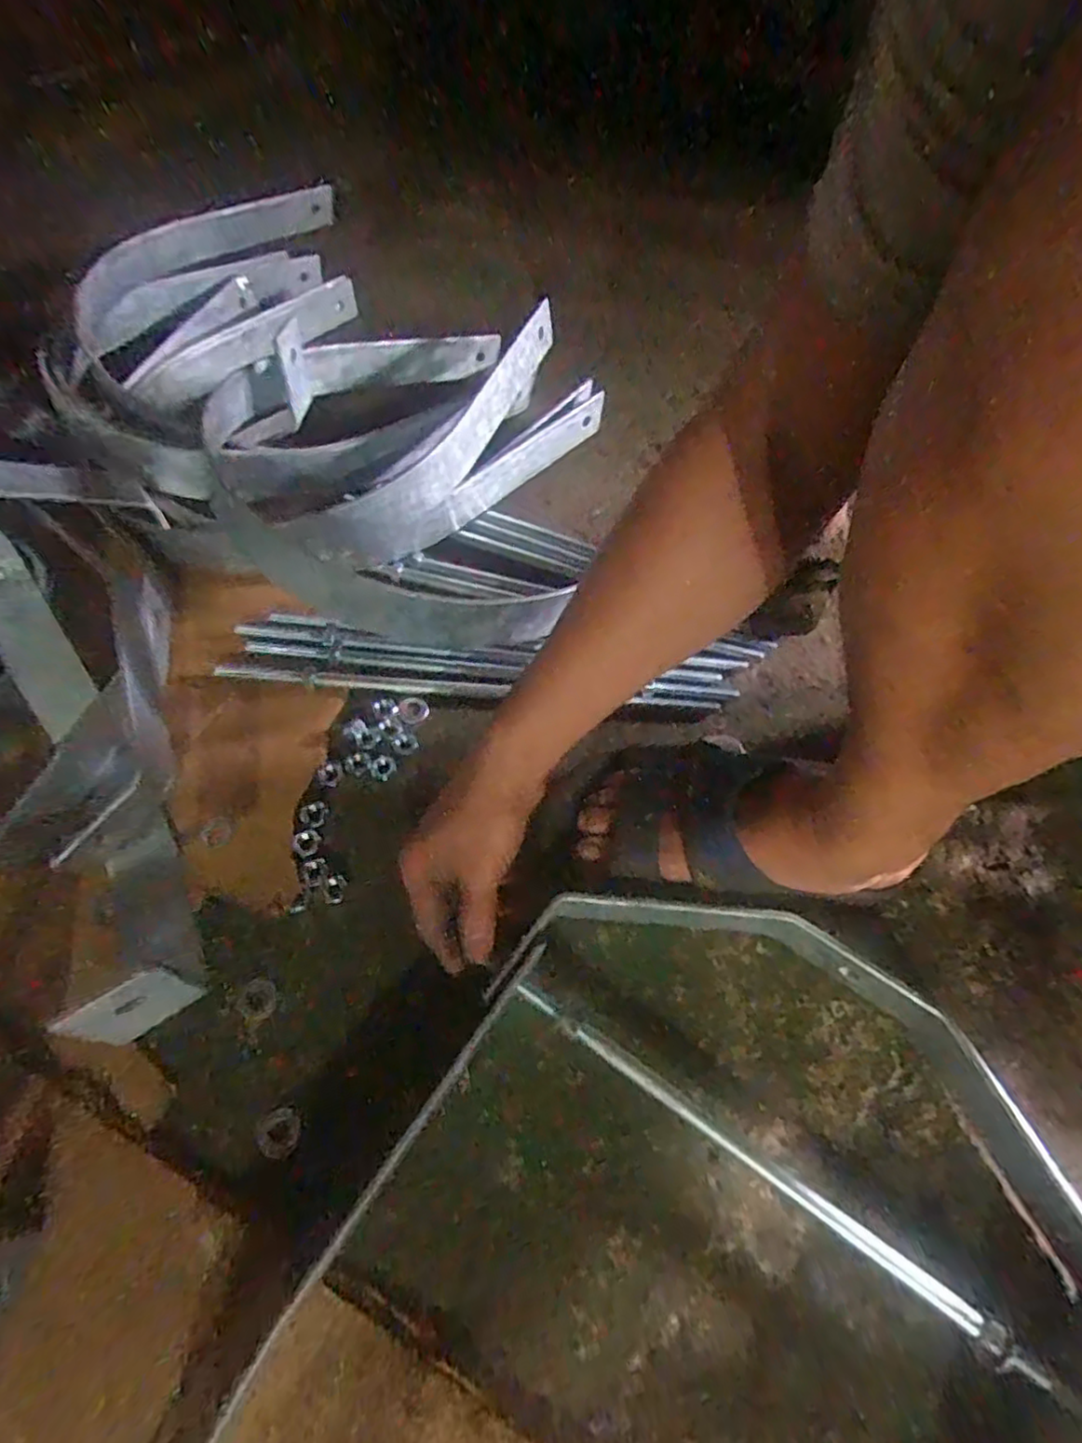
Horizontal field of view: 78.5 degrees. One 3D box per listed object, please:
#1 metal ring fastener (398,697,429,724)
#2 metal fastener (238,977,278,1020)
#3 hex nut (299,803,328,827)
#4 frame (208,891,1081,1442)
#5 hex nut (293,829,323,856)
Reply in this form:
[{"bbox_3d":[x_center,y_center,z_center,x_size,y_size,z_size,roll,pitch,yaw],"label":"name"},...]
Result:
[{"bbox_3d":[-0.107,-0.009,0.557,0.024,0.006,0.024,2,58,-3],"label":"metal ring fastener"},{"bbox_3d":[-0.184,0.179,0.429,0.022,0.004,0.024,-17,61,-14],"label":"metal fastener"},{"bbox_3d":[-0.170,0.069,0.495,0.020,0.004,0.019,-22,62,-16],"label":"hex nut"},{"bbox_3d":[0.067,0.344,0.325,0.385,0.056,0.531,31,61,15],"label":"frame"},{"bbox_3d":[-0.171,0.088,0.485,0.019,0.004,0.019,-18,61,-15],"label":"hex nut"}]

